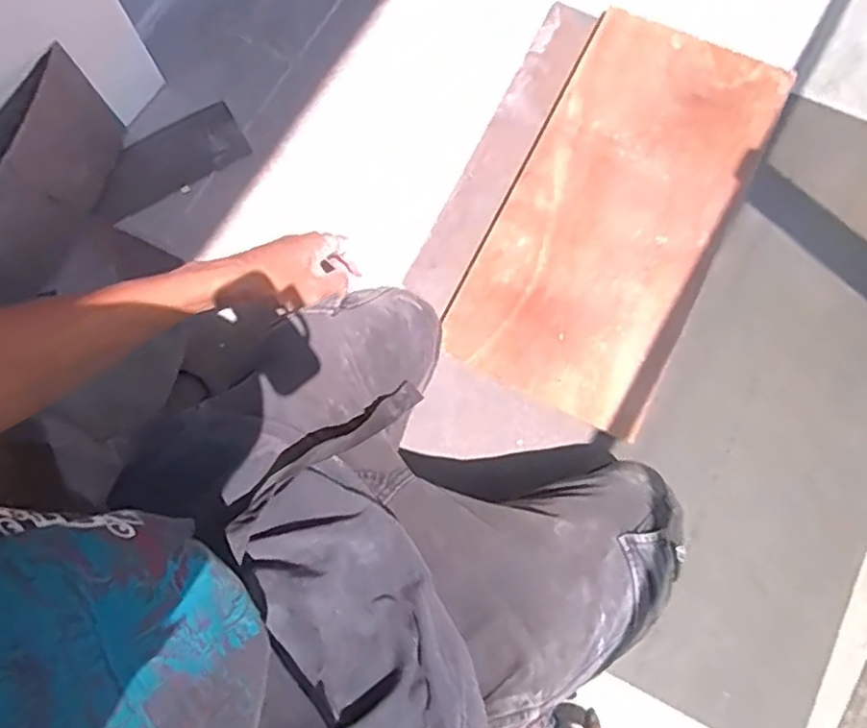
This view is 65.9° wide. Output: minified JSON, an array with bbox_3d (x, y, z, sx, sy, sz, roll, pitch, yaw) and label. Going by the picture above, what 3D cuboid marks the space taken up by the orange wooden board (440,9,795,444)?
[{"bbox_3d":[0.236,-0.202,0.854,0.258,0.007,0.537,26,79,7],"label":"orange wooden board"}]

